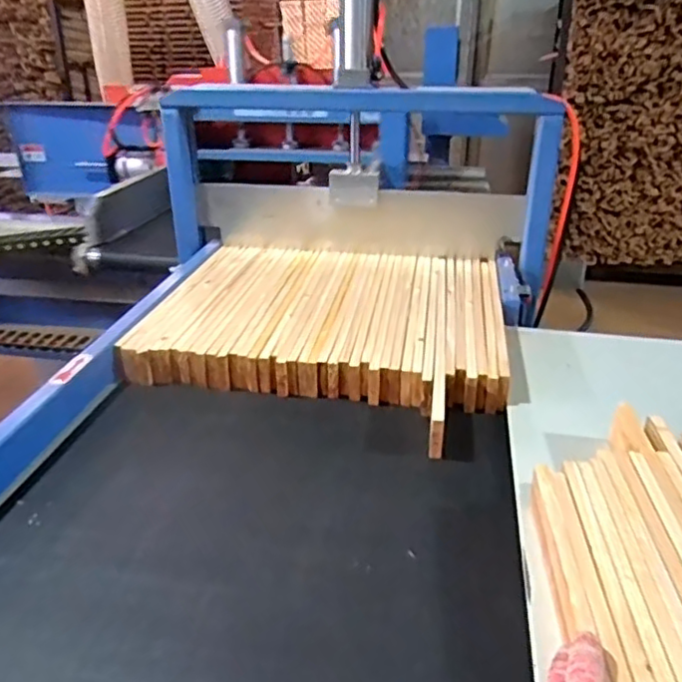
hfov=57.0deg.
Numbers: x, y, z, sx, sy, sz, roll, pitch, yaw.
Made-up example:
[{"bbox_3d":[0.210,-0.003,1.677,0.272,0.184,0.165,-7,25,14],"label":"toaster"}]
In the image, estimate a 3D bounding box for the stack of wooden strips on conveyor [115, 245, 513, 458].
[{"bbox_3d":[-0.019,-0.038,1.103,0.586,0.059,0.584,4,27,10],"label":"stack of wooden strips on conveyor"}]

